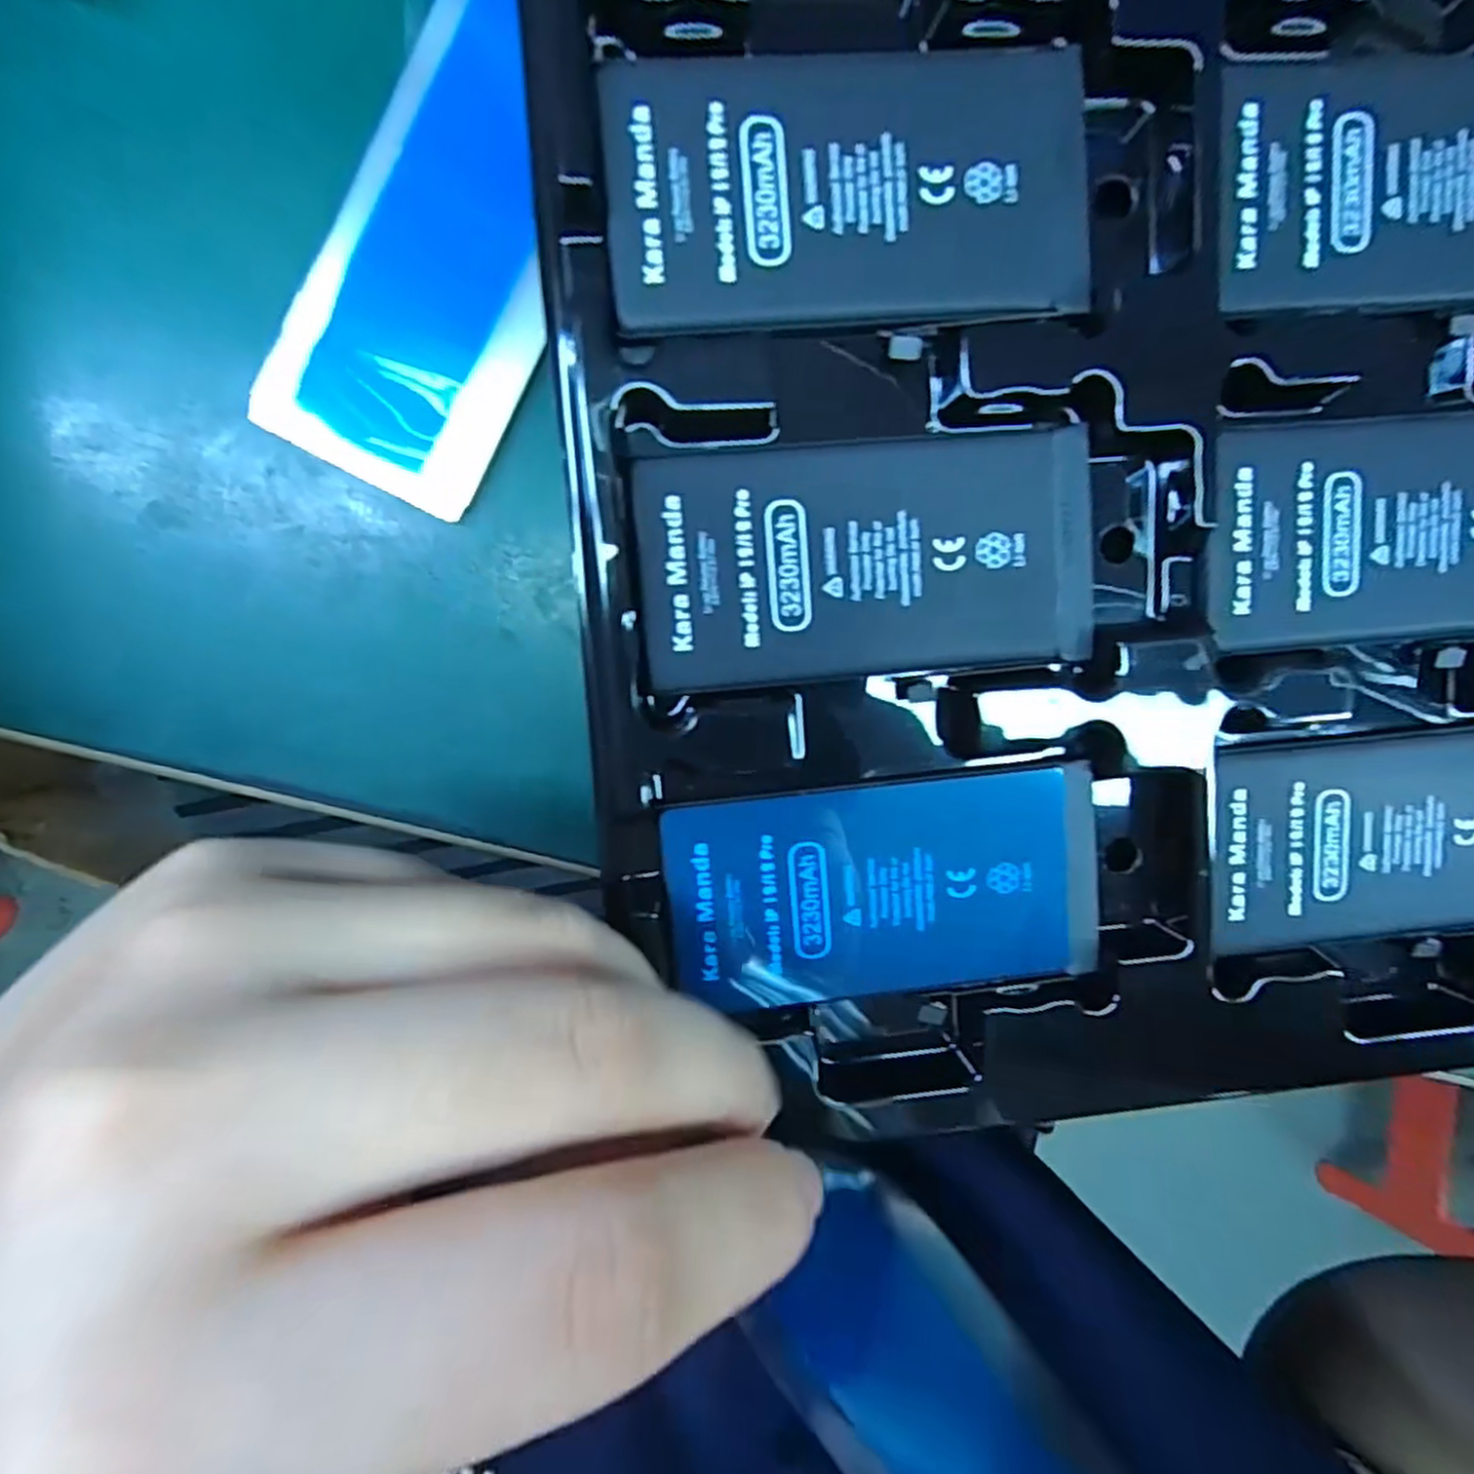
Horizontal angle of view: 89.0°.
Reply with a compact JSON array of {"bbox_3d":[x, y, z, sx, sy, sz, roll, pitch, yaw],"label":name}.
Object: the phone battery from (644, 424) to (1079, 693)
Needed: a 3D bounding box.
[{"bbox_3d":[0.025,-0.033,0.138,0.084,0.004,0.042,-4,97,-4],"label":"phone battery"}]

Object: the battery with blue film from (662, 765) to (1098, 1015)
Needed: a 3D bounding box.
[{"bbox_3d":[0.030,0.030,0.147,0.084,0.004,0.042,-5,97,-4],"label":"battery with blue film"}]

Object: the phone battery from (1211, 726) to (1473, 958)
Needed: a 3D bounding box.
[{"bbox_3d":[0.137,0.021,0.155,0.080,0.004,0.044,-5,95,-5],"label":"phone battery"}]

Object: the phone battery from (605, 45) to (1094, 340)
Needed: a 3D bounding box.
[{"bbox_3d":[0.020,-0.095,0.130,0.084,0.004,0.043,-6,97,-4],"label":"phone battery"}]

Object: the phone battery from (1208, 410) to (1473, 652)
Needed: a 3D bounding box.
[{"bbox_3d":[0.133,-0.041,0.148,0.083,0.004,0.043,-4,95,-5],"label":"phone battery"}]

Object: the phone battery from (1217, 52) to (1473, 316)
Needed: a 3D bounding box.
[{"bbox_3d":[0.128,-0.103,0.139,0.083,0.004,0.044,-9,96,-5],"label":"phone battery"}]

